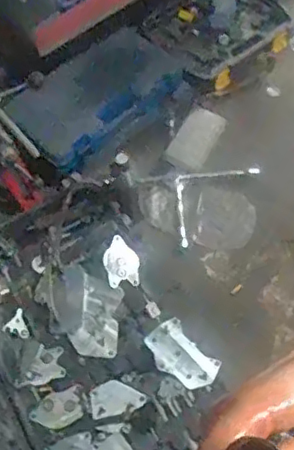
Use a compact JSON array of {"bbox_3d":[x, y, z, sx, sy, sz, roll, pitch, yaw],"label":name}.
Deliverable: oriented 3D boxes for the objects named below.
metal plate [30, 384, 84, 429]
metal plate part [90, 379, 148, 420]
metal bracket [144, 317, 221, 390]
[{"bbox_3d":[-0.191,0.403,1.333,0.118,0.019,0.080,-22,62,-7],"label":"metal plate"},{"bbox_3d":[-0.065,0.375,1.333,0.116,0.010,0.076,-16,58,-3],"label":"metal plate part"},{"bbox_3d":[0.076,0.289,1.354,0.100,0.034,0.167,-39,65,-16],"label":"metal bracket"}]

